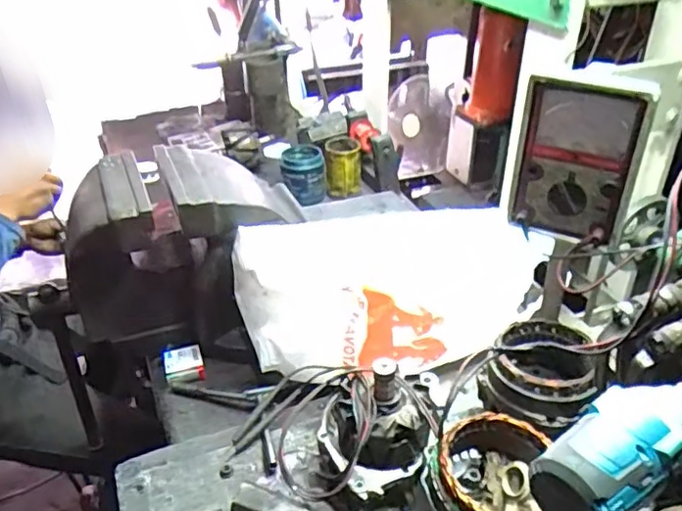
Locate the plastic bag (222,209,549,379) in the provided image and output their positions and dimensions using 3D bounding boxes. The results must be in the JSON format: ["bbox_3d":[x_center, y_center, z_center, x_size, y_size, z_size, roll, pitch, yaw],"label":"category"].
[{"bbox_3d":[0.070,0.043,0.804,0.413,0.164,0.131,-4,34,-6],"label":"plastic bag"}]

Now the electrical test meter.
[{"bbox_3d":[0.239,-0.093,0.645,0.111,0.161,0.031,20,39,27],"label":"electrical test meter"}]

